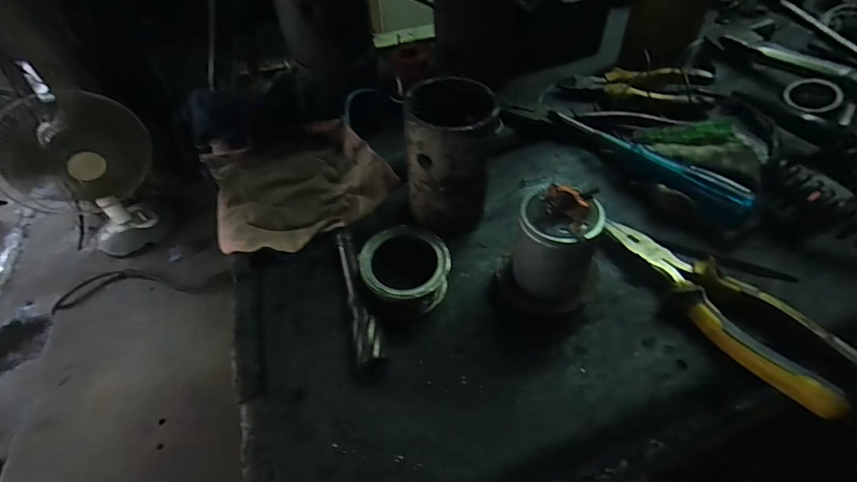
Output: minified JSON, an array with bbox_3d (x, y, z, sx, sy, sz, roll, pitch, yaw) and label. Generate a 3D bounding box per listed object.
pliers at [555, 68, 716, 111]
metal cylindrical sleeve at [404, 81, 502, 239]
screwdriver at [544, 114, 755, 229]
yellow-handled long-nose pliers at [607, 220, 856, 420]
[{"bbox_3d":[0.225,-0.166,0.432,0.150,0.032,0.048,2,48,7],"label":"pliers"},{"bbox_3d":[0.017,-0.071,0.313,0.065,0.104,0.067,-3,48,3],"label":"metal cylindrical sleeve"},{"bbox_3d":[0.189,-0.078,0.360,0.029,0.021,0.191,-32,53,-22],"label":"screwdriver"},{"bbox_3d":[0.191,0.036,0.270,0.047,0.016,0.166,-27,51,-18],"label":"yellow-handled long-nose pliers"}]

